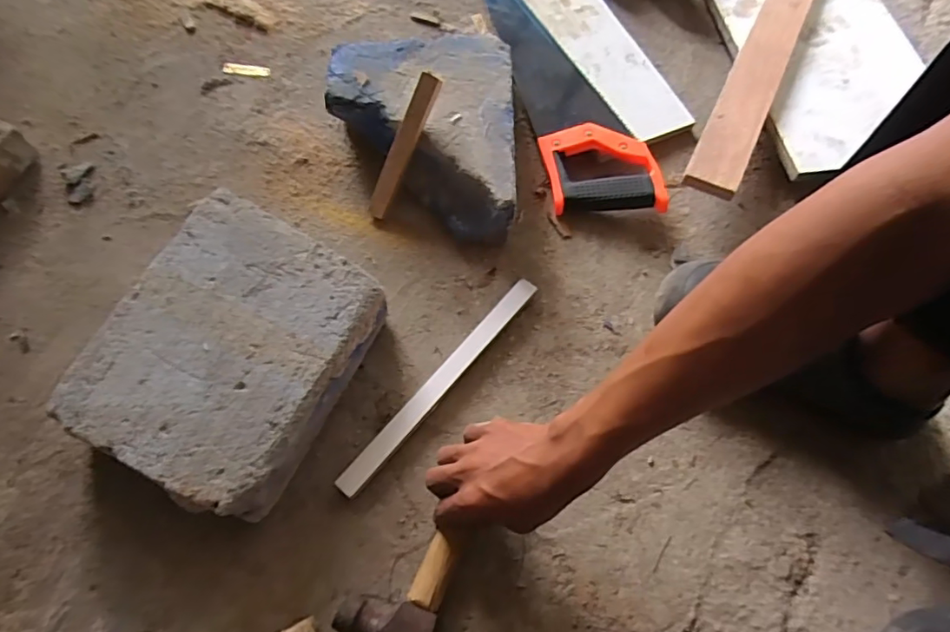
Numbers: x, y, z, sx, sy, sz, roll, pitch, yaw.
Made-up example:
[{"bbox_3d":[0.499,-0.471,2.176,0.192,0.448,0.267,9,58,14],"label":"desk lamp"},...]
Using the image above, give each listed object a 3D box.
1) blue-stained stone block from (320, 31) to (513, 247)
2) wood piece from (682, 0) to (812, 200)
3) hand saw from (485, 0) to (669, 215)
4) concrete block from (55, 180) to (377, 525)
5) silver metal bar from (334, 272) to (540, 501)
[{"bbox_3d":[-0.059,-0.201,0.601,0.201,0.078,0.231,1,68,-3],"label":"blue-stained stone block"},{"bbox_3d":[0.360,-0.326,0.666,0.057,0.018,0.473,27,69,9],"label":"wood piece"},{"bbox_3d":[0.108,-0.293,0.668,0.116,0.046,0.405,-13,70,-8],"label":"hand saw"},{"bbox_3d":[-0.219,0.035,0.500,0.203,0.073,0.238,28,70,8],"label":"concrete block"},{"bbox_3d":[-0.030,0.063,0.528,0.022,0.020,0.270,39,72,12],"label":"silver metal bar"}]

